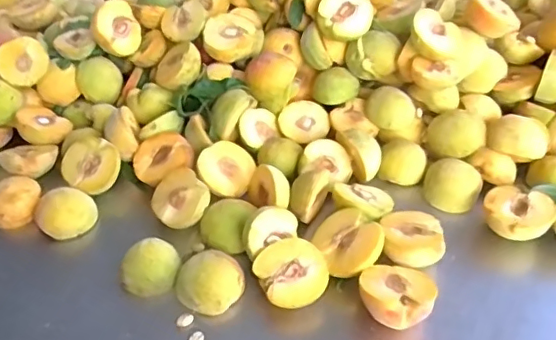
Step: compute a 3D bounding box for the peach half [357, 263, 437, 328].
[{"bbox_3d":[0.104,0.118,0.502,0.064,0.045,0.060,0,44,0],"label":"peach half"}]

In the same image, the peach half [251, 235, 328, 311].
[{"bbox_3d":[0.013,0.101,0.523,0.062,0.039,0.064,0,44,0],"label":"peach half"}]

